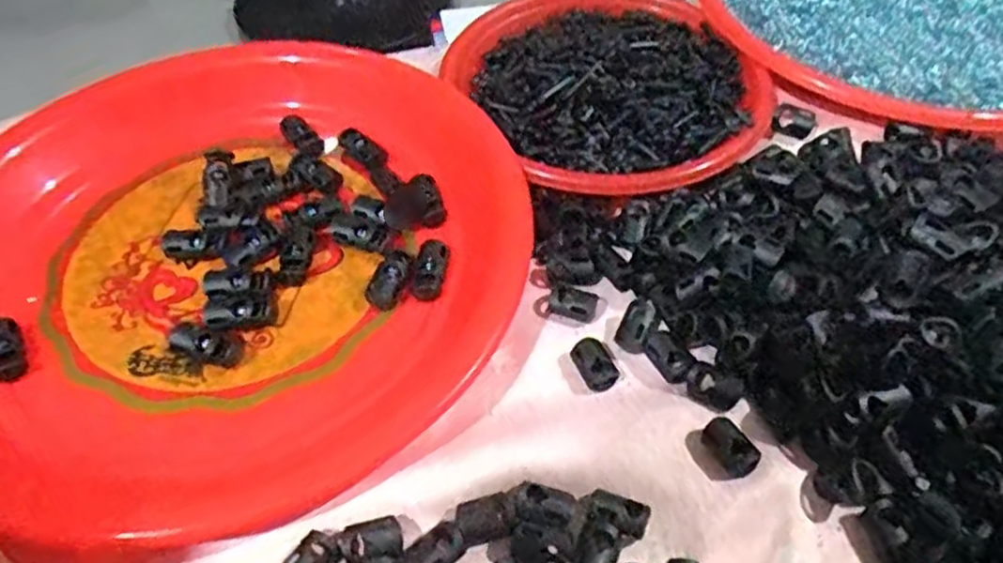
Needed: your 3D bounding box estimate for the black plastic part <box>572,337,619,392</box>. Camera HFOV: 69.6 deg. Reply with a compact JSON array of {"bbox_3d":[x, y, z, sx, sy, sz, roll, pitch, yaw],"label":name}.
[{"bbox_3d":[0.037,0.032,0.283,0.014,0.007,0.020,-17,52,-14],"label":"black plastic part"}]

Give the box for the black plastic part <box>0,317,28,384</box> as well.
[{"bbox_3d":[-0.198,0.026,0.287,0.014,0.005,0.030,-26,55,-20],"label":"black plastic part"}]

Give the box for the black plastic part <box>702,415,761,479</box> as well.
[{"bbox_3d":[0.080,0.058,0.253,0.012,0.011,0.020,-25,55,-17],"label":"black plastic part"}]

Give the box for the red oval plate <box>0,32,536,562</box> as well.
[{"bbox_3d":[-0.119,-0.014,0.305,0.246,0.027,0.246,24,54,19],"label":"red oval plate"}]

